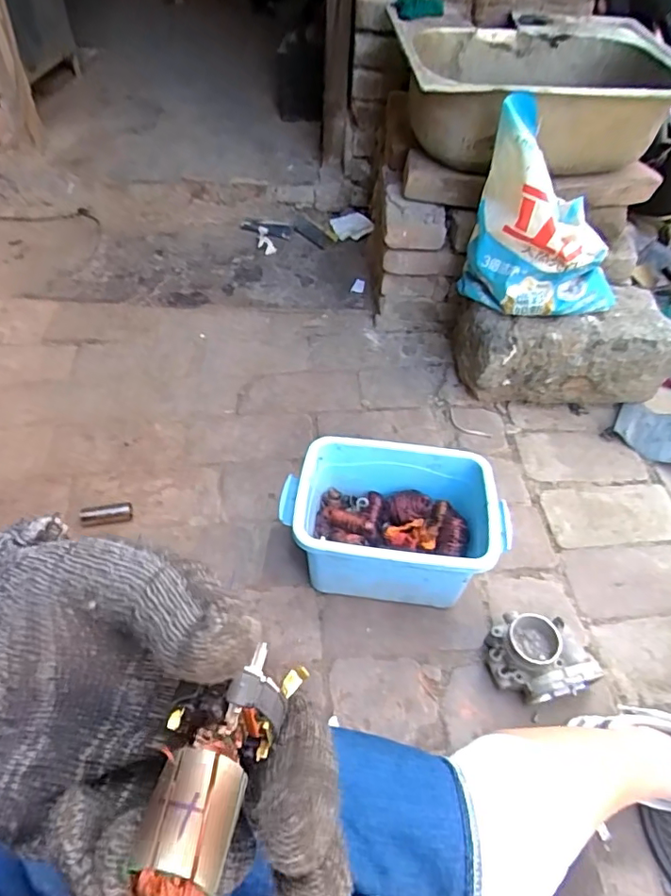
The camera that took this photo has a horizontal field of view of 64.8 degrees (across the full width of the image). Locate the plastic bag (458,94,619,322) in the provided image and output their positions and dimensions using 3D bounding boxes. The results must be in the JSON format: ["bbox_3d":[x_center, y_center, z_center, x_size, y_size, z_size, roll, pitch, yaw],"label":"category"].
[{"bbox_3d":[0.340,-0.335,0.824,0.252,0.263,0.130,18,52,11],"label":"plastic bag"}]

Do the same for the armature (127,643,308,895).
[{"bbox_3d":[-0.034,0.087,0.141,0.026,0.022,0.065,14,37,9],"label":"armature"}]

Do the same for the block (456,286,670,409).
[{"bbox_3d":[0.424,-0.184,0.996,0.350,0.172,0.165,-2,51,-5],"label":"block"}]

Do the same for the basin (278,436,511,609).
[{"bbox_3d":[0.080,0.101,0.750,0.309,0.124,0.194,6,50,2],"label":"basin"}]

